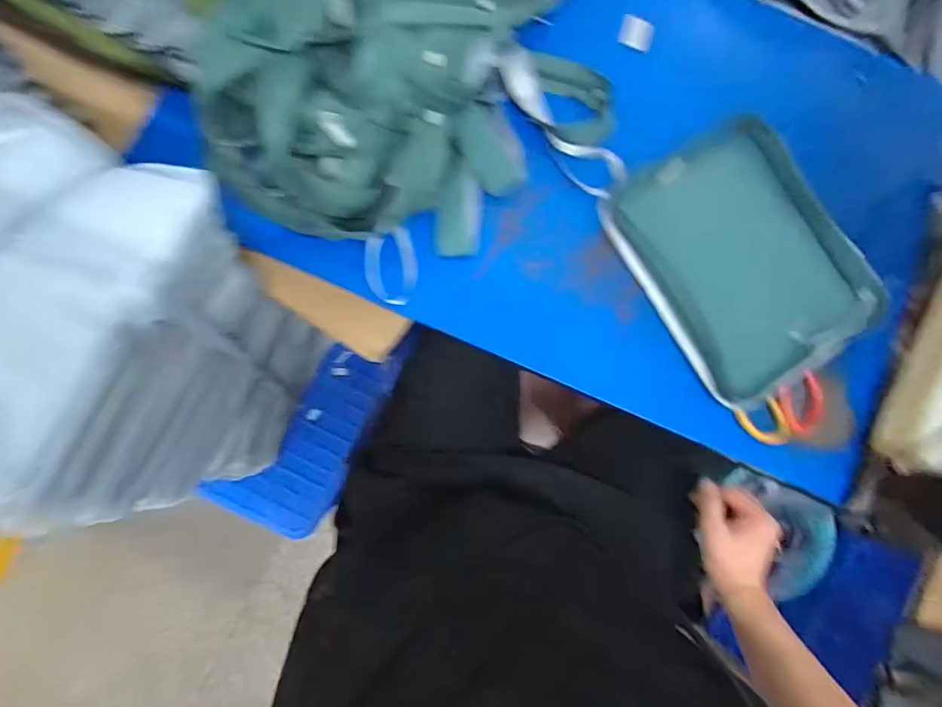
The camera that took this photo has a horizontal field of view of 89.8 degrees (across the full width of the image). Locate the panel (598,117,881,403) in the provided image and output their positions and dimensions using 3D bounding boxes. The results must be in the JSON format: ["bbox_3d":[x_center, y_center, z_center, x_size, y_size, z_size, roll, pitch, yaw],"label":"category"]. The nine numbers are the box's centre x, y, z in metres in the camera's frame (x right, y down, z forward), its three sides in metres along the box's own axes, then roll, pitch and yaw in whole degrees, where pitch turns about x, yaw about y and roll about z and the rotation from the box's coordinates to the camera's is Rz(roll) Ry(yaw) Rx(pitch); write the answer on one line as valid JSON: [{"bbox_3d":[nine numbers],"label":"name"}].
[{"bbox_3d":[0.320,-0.109,0.559,0.224,0.041,0.294,-31,88,-7],"label":"panel"}]

